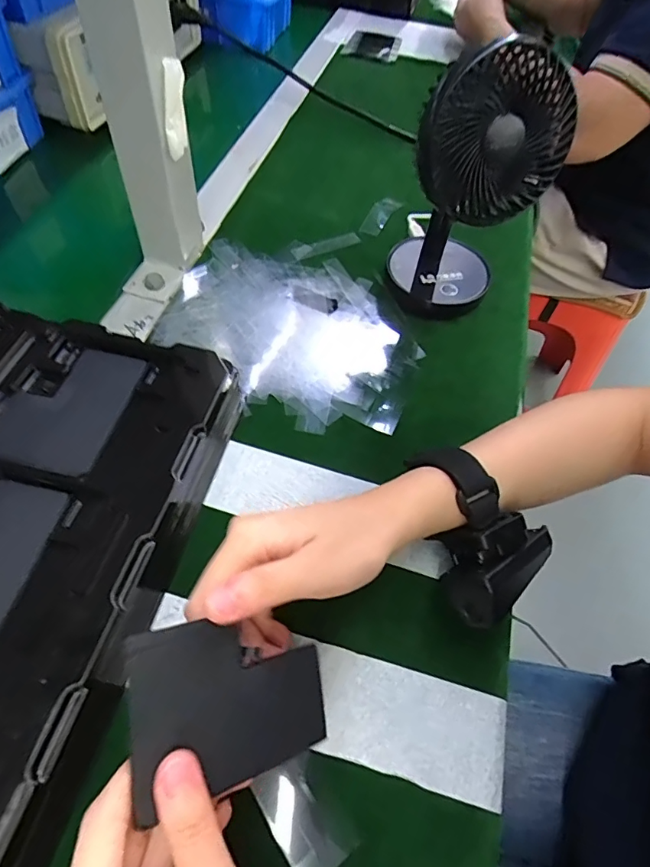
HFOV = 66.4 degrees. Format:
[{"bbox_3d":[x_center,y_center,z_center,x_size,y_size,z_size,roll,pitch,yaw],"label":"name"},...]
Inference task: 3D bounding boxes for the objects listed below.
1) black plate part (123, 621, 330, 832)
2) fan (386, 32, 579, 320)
[{"bbox_3d":[-0.038,0.112,0.213,0.087,0.004,0.064,4,72,-38],"label":"black plate part"},{"bbox_3d":[0.105,-0.173,0.372,0.085,0.181,0.095,12,56,3],"label":"fan"}]

